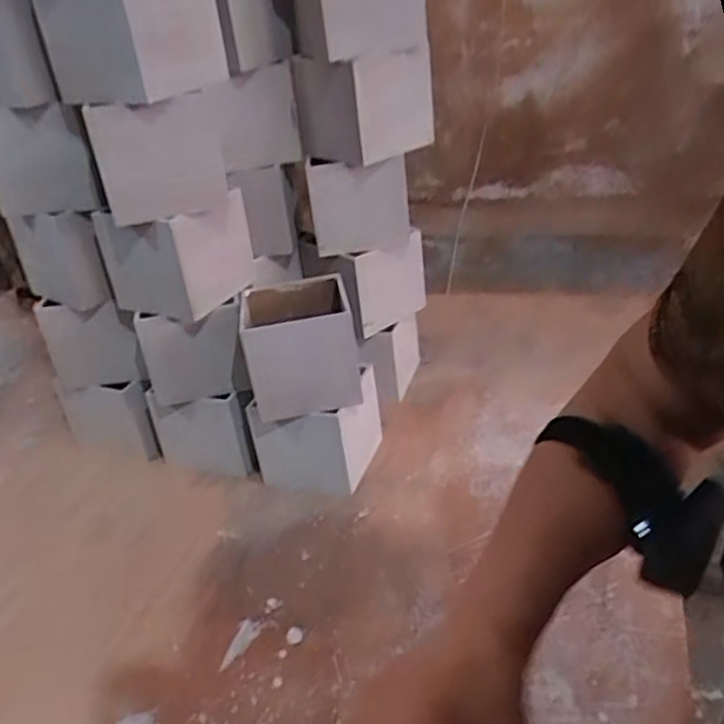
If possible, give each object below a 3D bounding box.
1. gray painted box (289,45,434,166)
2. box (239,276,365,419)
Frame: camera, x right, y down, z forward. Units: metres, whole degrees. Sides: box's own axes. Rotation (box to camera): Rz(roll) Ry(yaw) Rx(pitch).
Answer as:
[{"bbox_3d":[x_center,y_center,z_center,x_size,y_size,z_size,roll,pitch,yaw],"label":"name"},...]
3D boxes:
[{"bbox_3d":[0.005,-0.284,0.749,0.101,0.102,0.133,19,39,39],"label":"gray painted box"},{"bbox_3d":[-0.066,-0.022,0.736,0.110,0.104,0.123,-10,29,-5],"label":"box"}]

